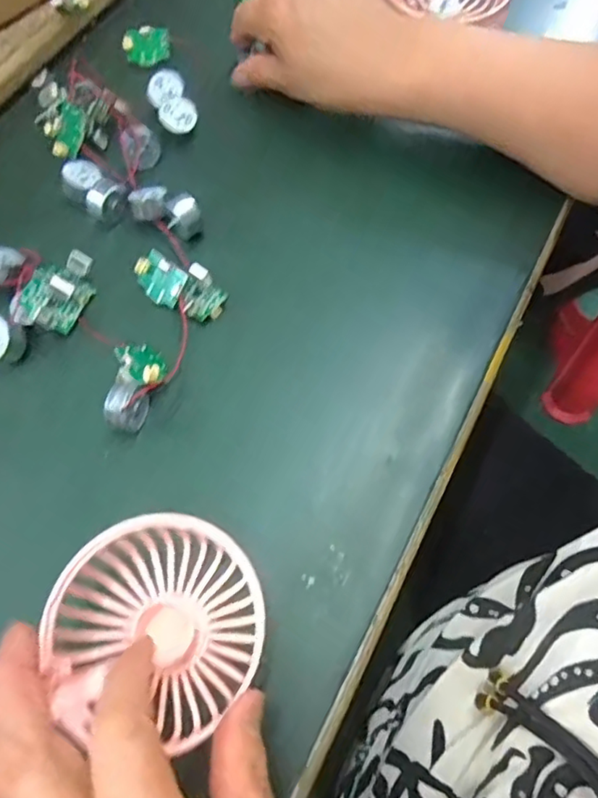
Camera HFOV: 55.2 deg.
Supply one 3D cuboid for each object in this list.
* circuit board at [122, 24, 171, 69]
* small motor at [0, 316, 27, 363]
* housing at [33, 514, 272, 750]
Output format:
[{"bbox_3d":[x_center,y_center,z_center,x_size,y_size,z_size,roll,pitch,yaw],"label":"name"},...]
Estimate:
[{"bbox_3d":[-0.110,-0.256,0.415,0.033,0.025,0.006,-2,20,-6],"label":"circuit board"},{"bbox_3d":[-0.166,-0.032,0.316,0.024,0.012,0.024,0,90,3],"label":"small motor"},{"bbox_3d":[-0.058,0.096,0.245,0.090,0.035,0.083,-2,63,3],"label":"housing"}]

